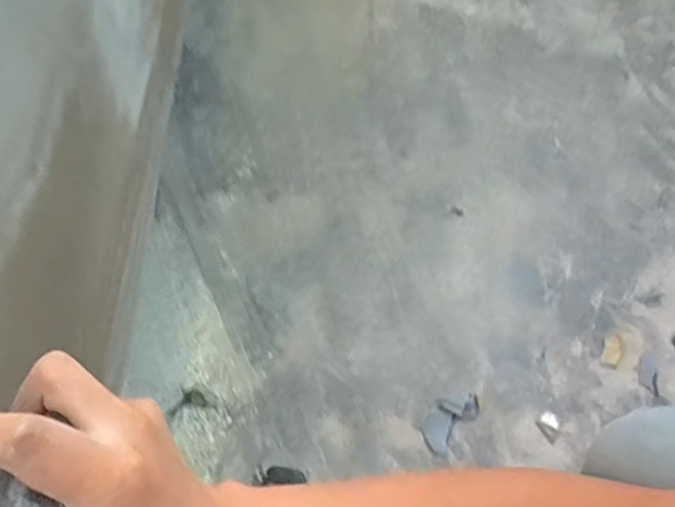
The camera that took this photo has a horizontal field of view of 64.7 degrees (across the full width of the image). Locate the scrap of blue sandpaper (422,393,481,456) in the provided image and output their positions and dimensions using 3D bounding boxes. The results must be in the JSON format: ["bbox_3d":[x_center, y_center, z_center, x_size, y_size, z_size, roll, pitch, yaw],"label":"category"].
[{"bbox_3d":[0.160,0.236,0.766,0.098,0.010,0.052,-38,66,-25],"label":"scrap of blue sandpaper"}]

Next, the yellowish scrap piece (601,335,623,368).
[{"bbox_3d":[0.430,0.153,0.831,0.025,0.004,0.060,27,59,13],"label":"yellowish scrap piece"}]

